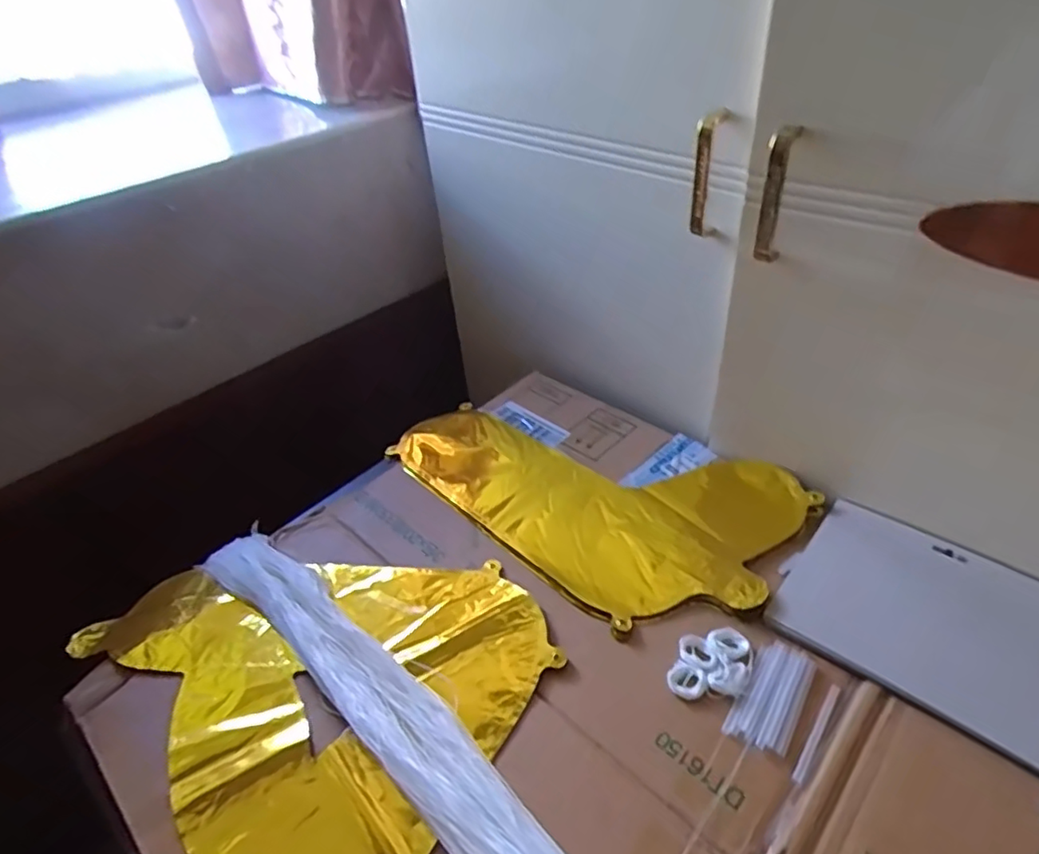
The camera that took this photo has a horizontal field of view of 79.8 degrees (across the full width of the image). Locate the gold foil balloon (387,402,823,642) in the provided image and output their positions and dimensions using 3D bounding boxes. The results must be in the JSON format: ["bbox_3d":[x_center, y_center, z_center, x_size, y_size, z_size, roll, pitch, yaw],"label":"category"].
[{"bbox_3d":[0.066,0.052,0.633,0.232,0.029,0.389,-36,49,-29],"label":"gold foil balloon"}]

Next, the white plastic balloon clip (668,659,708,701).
[{"bbox_3d":[0.123,0.187,0.459,0.028,0.006,0.025,26,51,32],"label":"white plastic balloon clip"}]

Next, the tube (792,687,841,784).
[{"bbox_3d":[0.205,0.208,0.427,0.007,0.004,0.079,25,50,31],"label":"tube"}]

